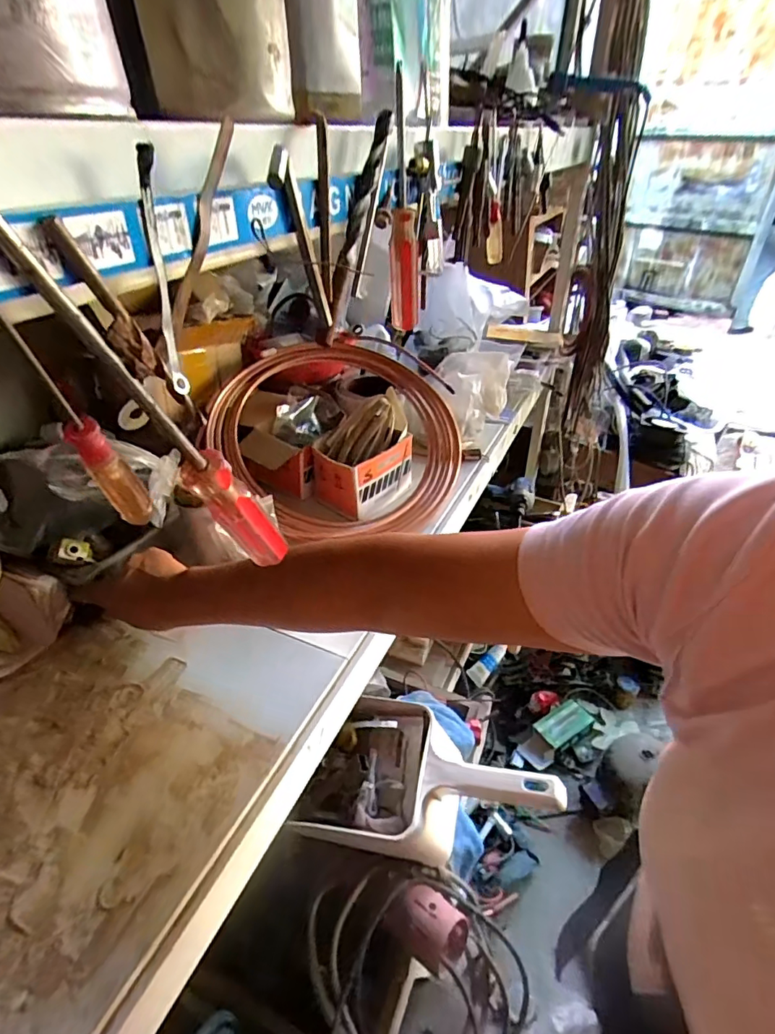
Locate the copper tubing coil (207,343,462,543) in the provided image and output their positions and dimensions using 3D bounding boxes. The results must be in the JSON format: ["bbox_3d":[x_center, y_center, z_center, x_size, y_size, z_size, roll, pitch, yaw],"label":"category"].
[{"bbox_3d":[-0.070,-0.096,0.733,0.334,0.076,0.334,6,64,-12],"label":"copper tubing coil"}]

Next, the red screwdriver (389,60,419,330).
[{"bbox_3d":[0.012,-0.195,0.335,0.020,0.143,0.027,1,37,1],"label":"red screwdriver"}]

